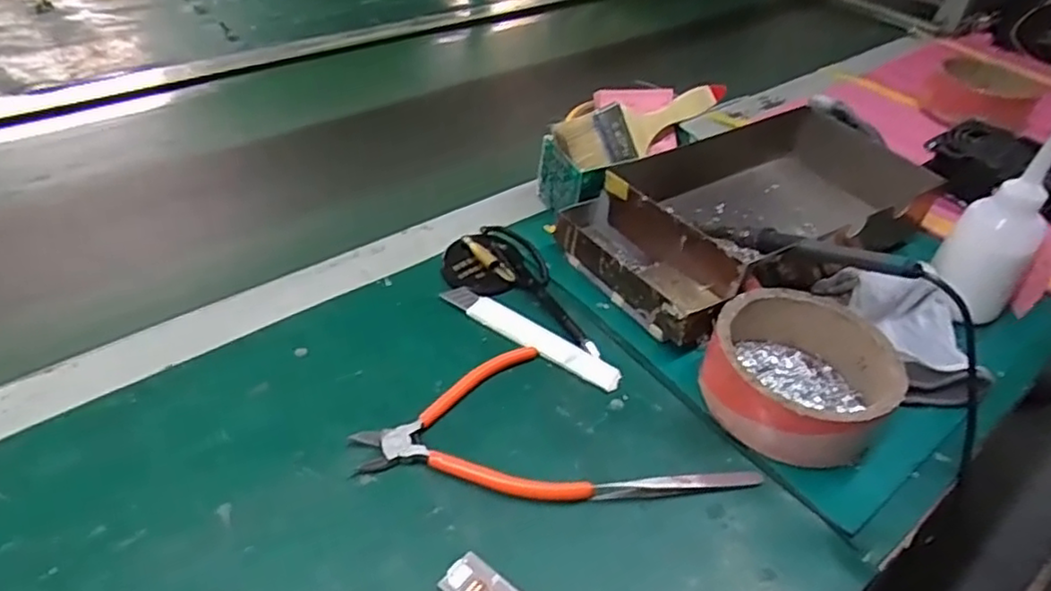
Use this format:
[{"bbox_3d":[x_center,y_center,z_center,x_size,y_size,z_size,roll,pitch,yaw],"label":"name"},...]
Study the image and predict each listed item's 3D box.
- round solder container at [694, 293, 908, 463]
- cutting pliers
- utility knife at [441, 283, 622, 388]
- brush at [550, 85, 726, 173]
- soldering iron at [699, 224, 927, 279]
[{"bbox_3d":[0.188,0.056,0.466,0.118,0.057,0.111,3,41,-2],"label":"round solder container"},{"bbox_3d":[-0.042,0.090,0.438,0.136,0.010,0.126,-7,42,-14],"label":"cutting pliers"},{"bbox_3d":[0.003,0.029,0.512,0.157,0.006,0.024,29,46,25],"label":"utility knife"},{"bbox_3d":[0.115,-0.160,0.631,0.189,0.051,0.015,-18,8,-24],"label":"brush"},{"bbox_3d":[0.209,-0.036,0.512,0.026,0.018,0.194,-21,24,-27],"label":"soldering iron"}]

